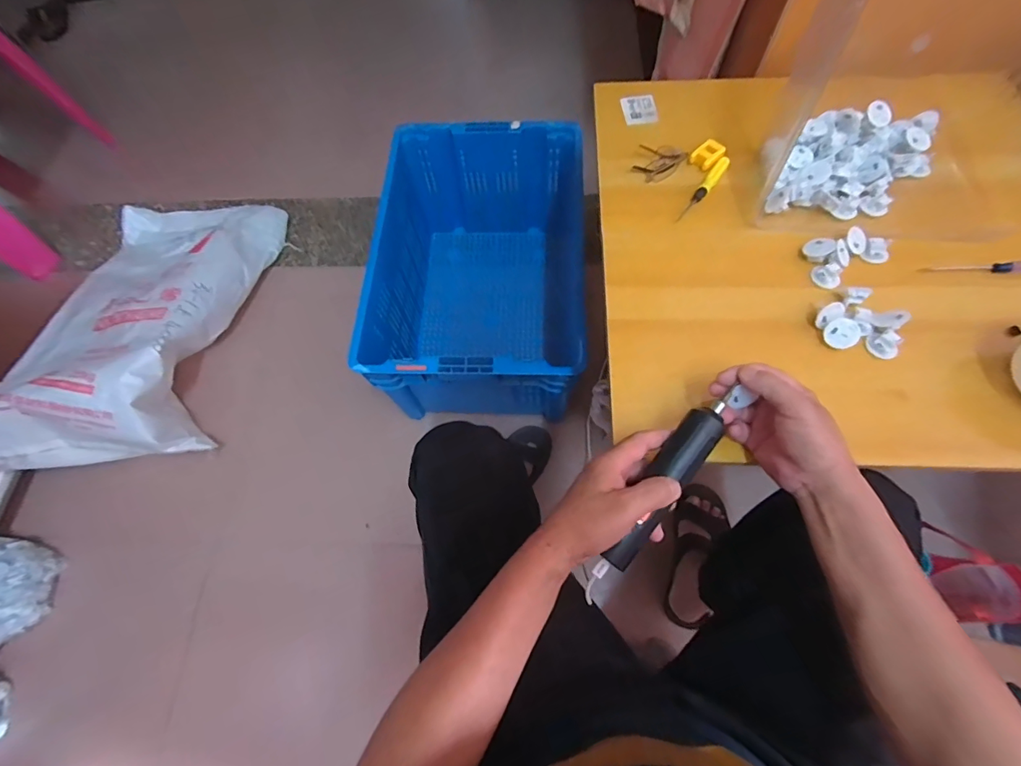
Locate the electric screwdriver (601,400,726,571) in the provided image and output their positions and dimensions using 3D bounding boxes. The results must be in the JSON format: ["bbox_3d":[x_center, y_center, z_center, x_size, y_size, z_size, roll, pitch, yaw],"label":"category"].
[{"bbox_3d":[0.139,0.087,0.404,0.037,0.028,0.172,33,82,13],"label":"electric screwdriver"}]

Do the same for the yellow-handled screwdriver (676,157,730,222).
[{"bbox_3d":[0.255,-0.254,0.592,0.017,0.018,0.113,34,74,16],"label":"yellow-handled screwdriver"}]

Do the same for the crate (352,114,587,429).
[{"bbox_3d":[-0.058,-0.222,0.989,0.395,0.326,0.567,1,68,4],"label":"crate"}]

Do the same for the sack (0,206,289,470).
[{"bbox_3d":[-0.861,-0.179,1.042,0.441,0.236,0.745,1,67,4],"label":"sack"}]

